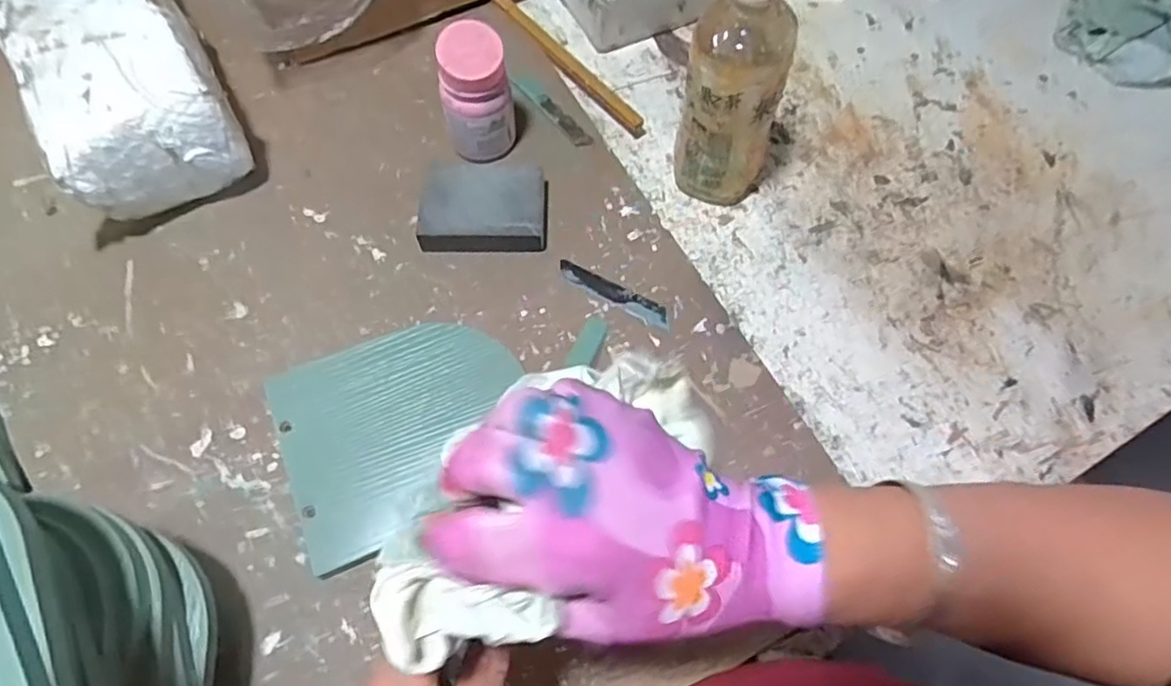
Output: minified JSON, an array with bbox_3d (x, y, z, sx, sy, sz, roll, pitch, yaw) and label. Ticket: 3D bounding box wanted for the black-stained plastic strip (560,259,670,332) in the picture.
[{"bbox_3d":[0.022,-0.039,0.506,0.098,0.006,0.019,29,69,9],"label":"black-stained plastic strip"}]

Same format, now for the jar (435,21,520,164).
[{"bbox_3d":[-0.084,-0.192,0.508,0.056,0.106,0.045,-10,68,-7],"label":"jar"}]

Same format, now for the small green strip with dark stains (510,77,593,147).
[{"bbox_3d":[-0.030,-0.210,0.582,0.019,0.004,0.096,-39,74,-17],"label":"small green strip with dark stains"}]

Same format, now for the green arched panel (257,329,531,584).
[{"bbox_3d":[-0.125,0.061,0.452,0.166,0.007,0.147,-21,70,-11],"label":"green arched panel"}]

